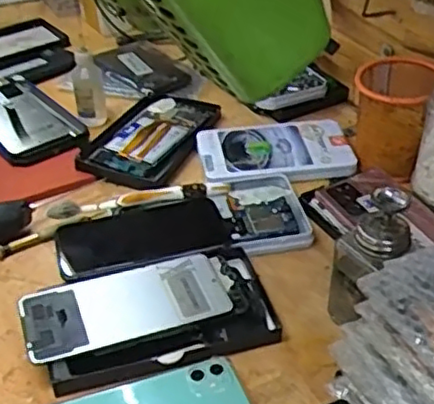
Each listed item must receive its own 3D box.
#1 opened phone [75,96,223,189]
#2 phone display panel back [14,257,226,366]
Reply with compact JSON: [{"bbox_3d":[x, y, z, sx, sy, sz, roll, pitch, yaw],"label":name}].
[{"bbox_3d":[-0.070,-0.078,0.751,0.103,0.011,0.175,13,39,19],"label":"opened phone"},{"bbox_3d":[-0.072,0.082,0.534,0.159,0.009,0.068,-11,45,-19],"label":"phone display panel back"}]

